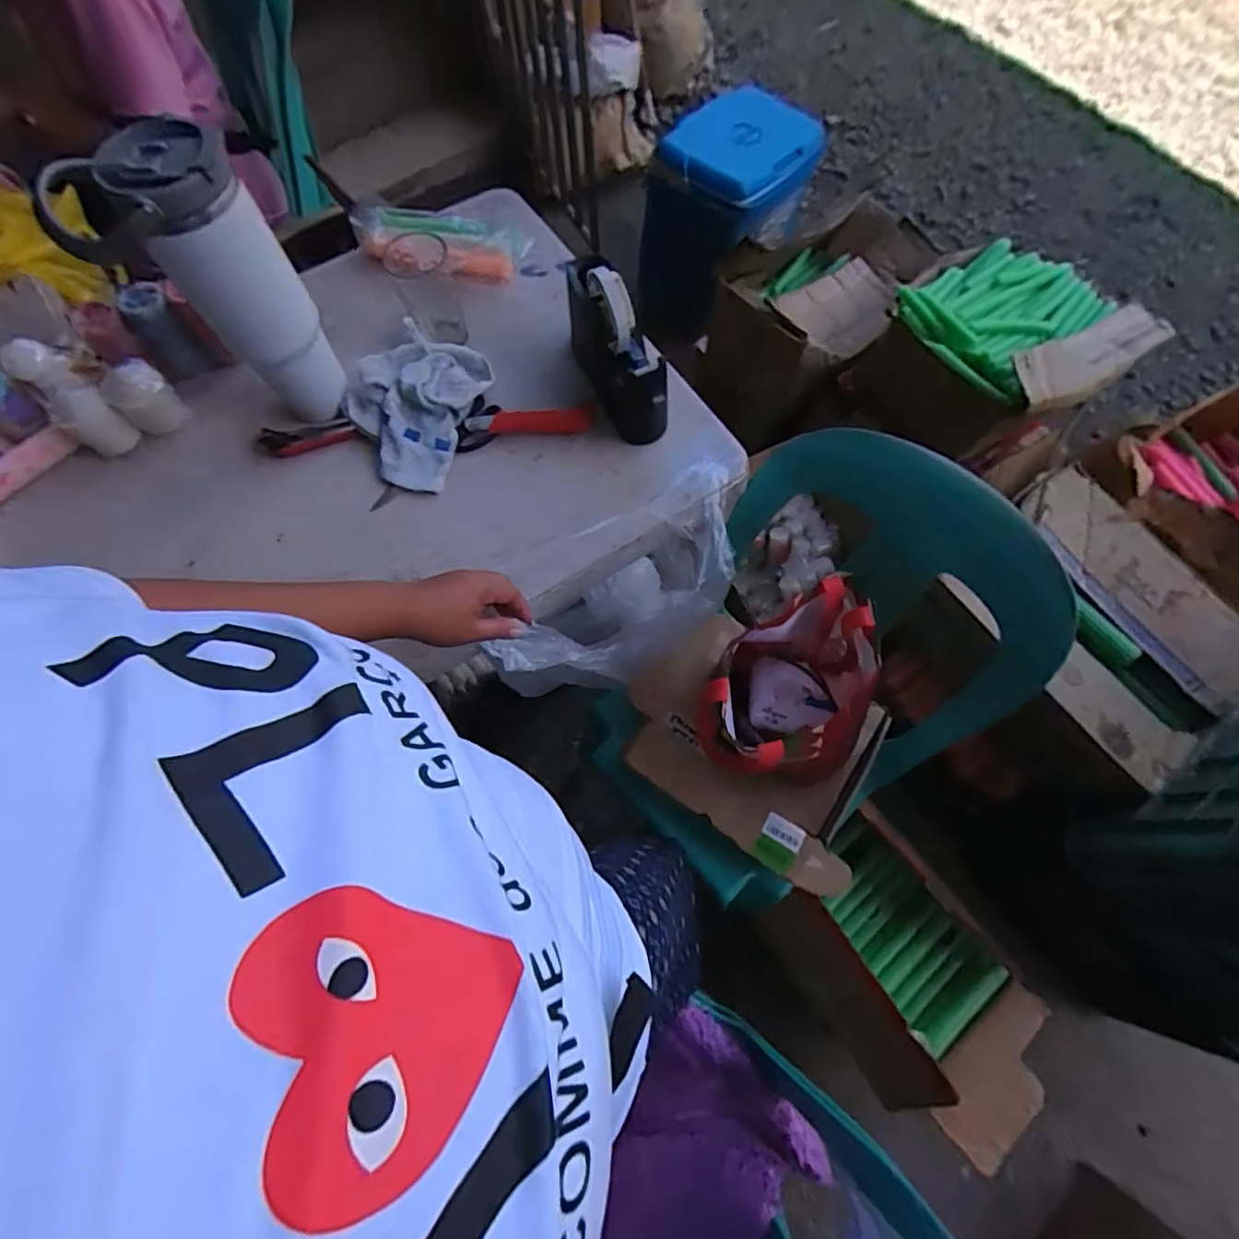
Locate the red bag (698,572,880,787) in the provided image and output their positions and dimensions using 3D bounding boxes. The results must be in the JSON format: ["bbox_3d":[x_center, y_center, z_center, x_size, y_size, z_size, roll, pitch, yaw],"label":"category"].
[{"bbox_3d":[0.216,0.102,0.717,0.208,0.228,0.175,-30,71,-9],"label":"red bag"}]

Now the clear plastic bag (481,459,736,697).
[{"bbox_3d":[0.009,-0.012,0.722,0.322,0.218,0.130,-36,72,-11],"label":"clear plastic bag"}]

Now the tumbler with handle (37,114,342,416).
[{"bbox_3d":[-0.387,-0.315,0.586,0.139,0.261,0.089,-1,69,2],"label":"tumbler with handle"}]

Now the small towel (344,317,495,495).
[{"bbox_3d":[-0.244,-0.255,0.692,0.149,0.043,0.193,20,71,10],"label":"small towel"}]

